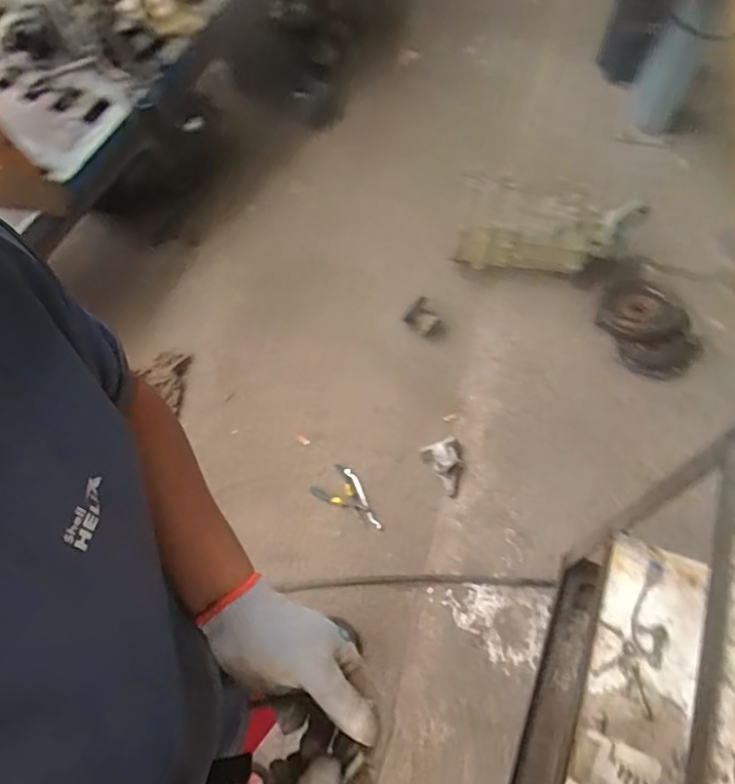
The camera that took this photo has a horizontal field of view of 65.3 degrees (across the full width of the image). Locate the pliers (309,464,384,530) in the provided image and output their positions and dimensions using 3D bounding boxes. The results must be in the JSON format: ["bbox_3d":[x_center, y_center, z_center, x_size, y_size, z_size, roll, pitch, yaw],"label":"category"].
[{"bbox_3d":[-0.038,0.275,1.548,0.216,0.017,0.102,26,65,12],"label":"pliers"}]

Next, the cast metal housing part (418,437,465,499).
[{"bbox_3d":[0.220,0.200,1.538,0.105,0.039,0.149,-19,65,-10],"label":"cast metal housing part"}]

